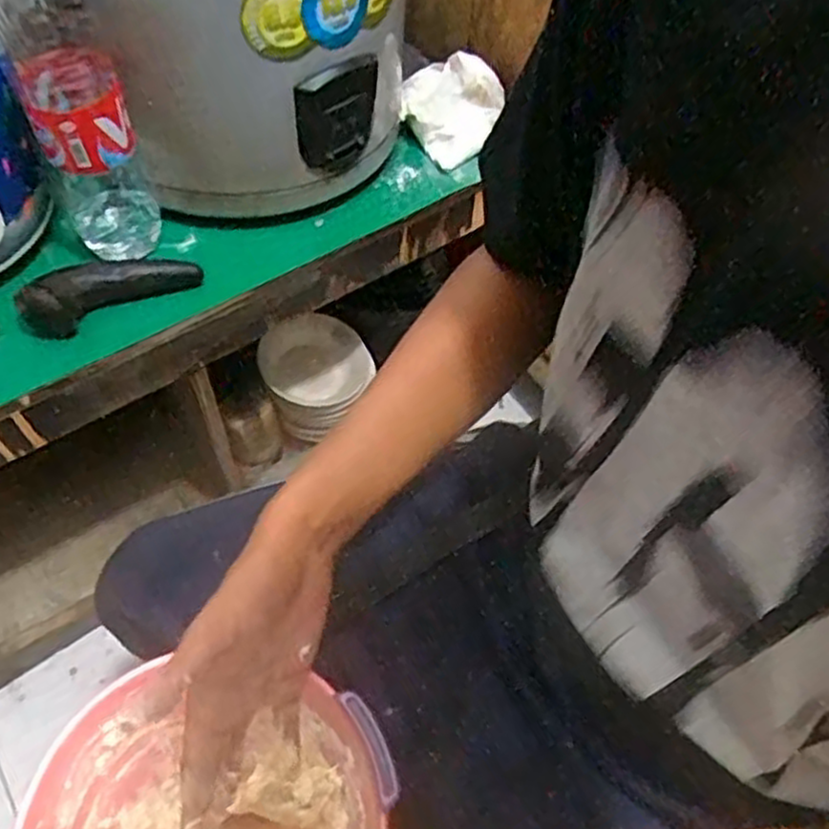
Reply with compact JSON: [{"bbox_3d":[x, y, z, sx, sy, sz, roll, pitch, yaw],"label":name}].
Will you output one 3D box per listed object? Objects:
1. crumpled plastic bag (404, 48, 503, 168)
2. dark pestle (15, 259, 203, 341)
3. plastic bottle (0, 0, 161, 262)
[{"bbox_3d":[0.041,-0.378,0.928,0.110,0.088,0.099,32,59,18],"label":"crumpled plastic bag"},{"bbox_3d":[-0.310,-0.132,0.761,0.177,0.047,0.045,-27,60,-20],"label":"dark pestle"},{"bbox_3d":[-0.306,-0.268,0.691,0.087,0.318,0.080,-22,59,-17],"label":"plastic bottle"}]

